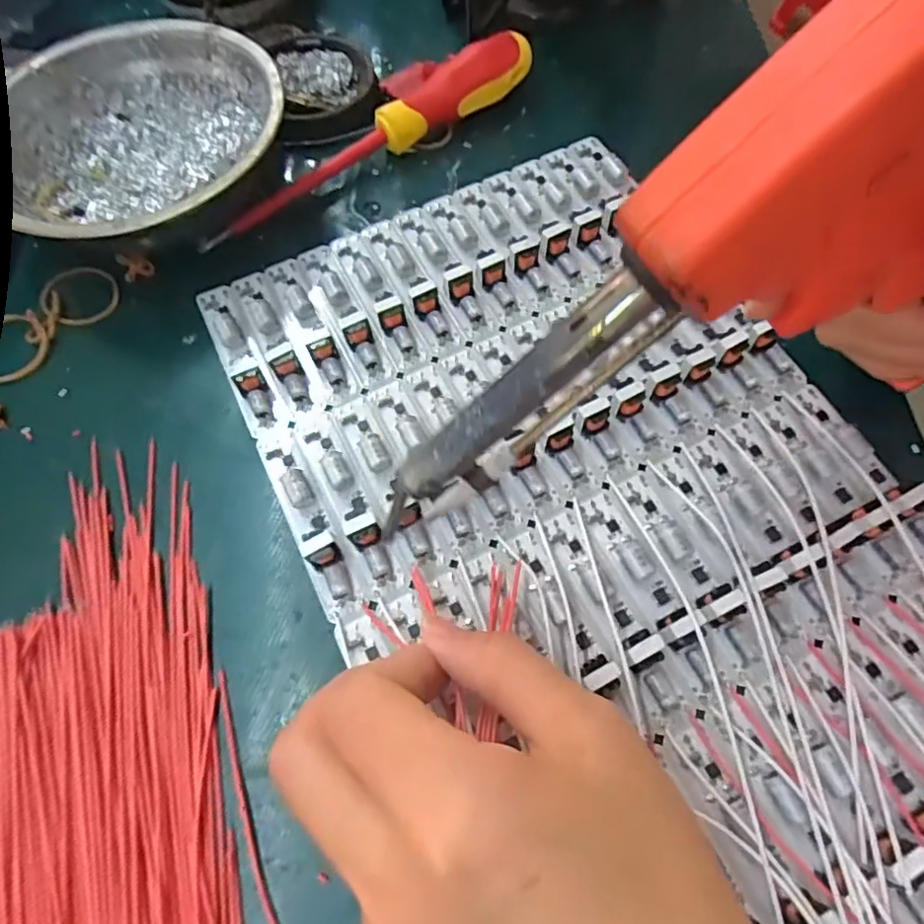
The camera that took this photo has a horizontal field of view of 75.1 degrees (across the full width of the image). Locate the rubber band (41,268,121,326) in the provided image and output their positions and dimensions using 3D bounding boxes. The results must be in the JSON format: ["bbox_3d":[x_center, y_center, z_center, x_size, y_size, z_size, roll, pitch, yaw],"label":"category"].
[{"bbox_3d":[-0.162,-0.071,0.254,0.030,0.004,0.029,0,66,1],"label":"rubber band"}]

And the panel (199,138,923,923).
[{"bbox_3d":[0.043,0.005,0.208,0.193,0.017,0.292,-26,68,-10],"label":"panel"}]

